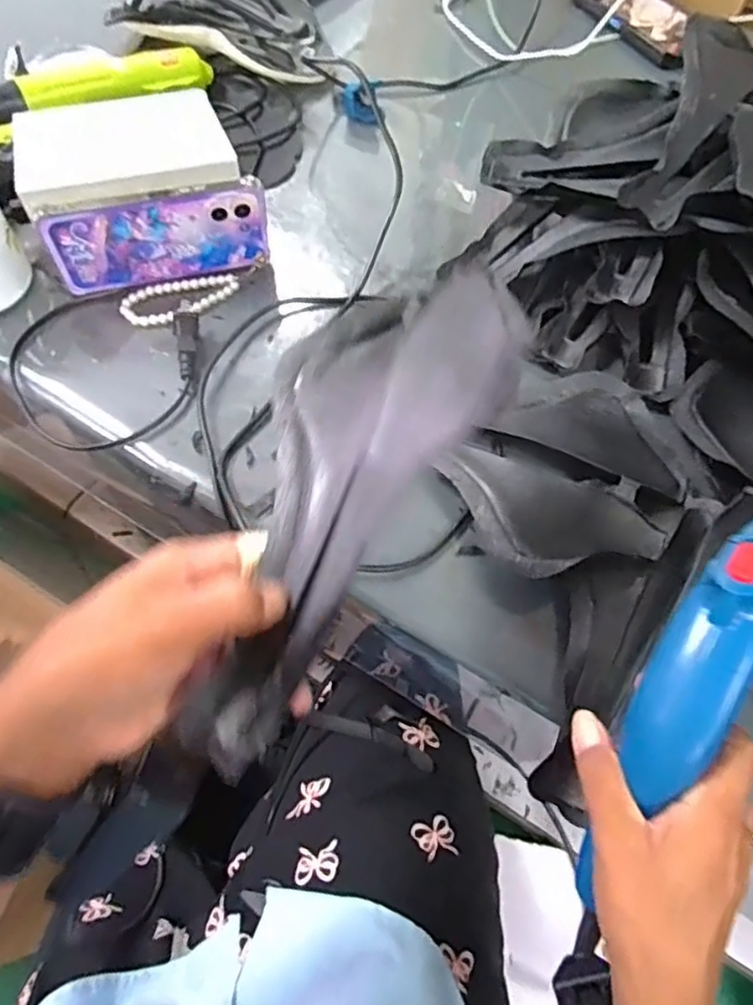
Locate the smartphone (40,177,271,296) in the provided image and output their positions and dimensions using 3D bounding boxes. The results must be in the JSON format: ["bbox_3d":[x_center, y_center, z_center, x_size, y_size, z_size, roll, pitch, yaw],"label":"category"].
[{"bbox_3d":[-0.167,-0.203,0.516,0.163,0.070,0.011,-15,65,-9],"label":"smartphone"}]

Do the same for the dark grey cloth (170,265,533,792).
[{"bbox_3d":[-0.020,-0.002,0.294,0.100,0.055,0.231,24,80,10],"label":"dark grey cloth"}]

